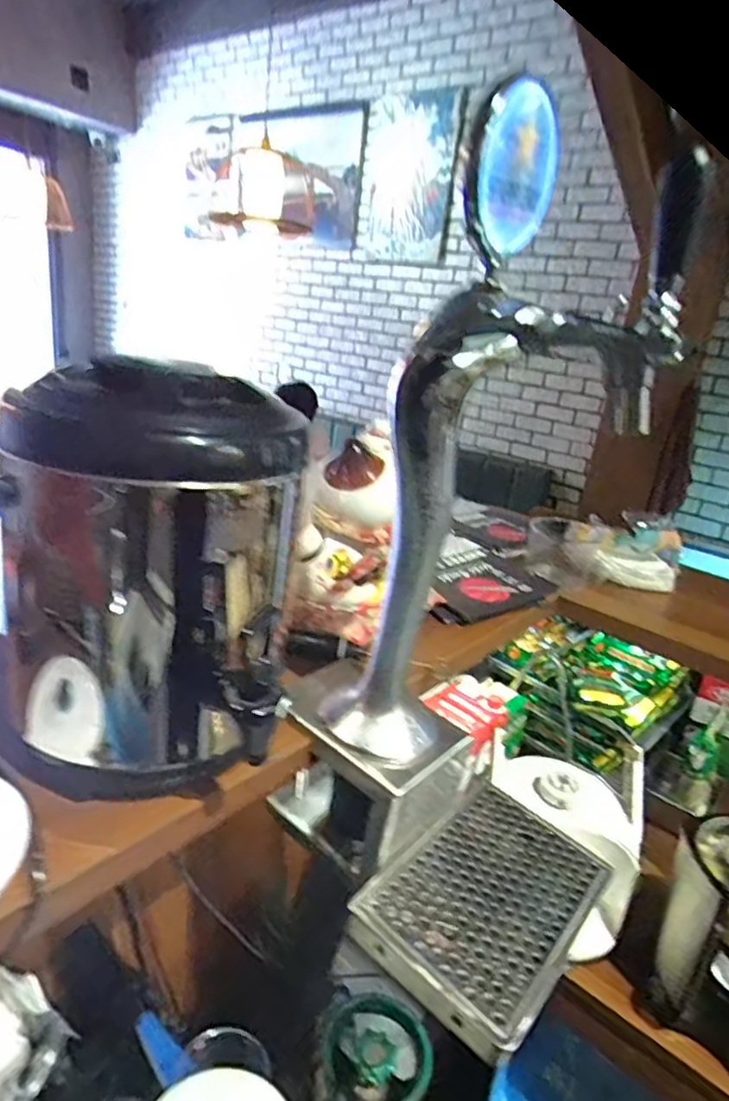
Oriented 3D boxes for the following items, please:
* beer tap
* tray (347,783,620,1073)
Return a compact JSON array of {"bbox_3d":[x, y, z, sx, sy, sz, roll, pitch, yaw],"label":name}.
[{"bbox_3d":[0.090,-0.042,0.498,0.218,0.507,0.088,15,23,21],"label":"beer tap"},{"bbox_3d":[0.115,0.313,0.581,0.157,0.024,0.232,22,26,34],"label":"tray"}]

